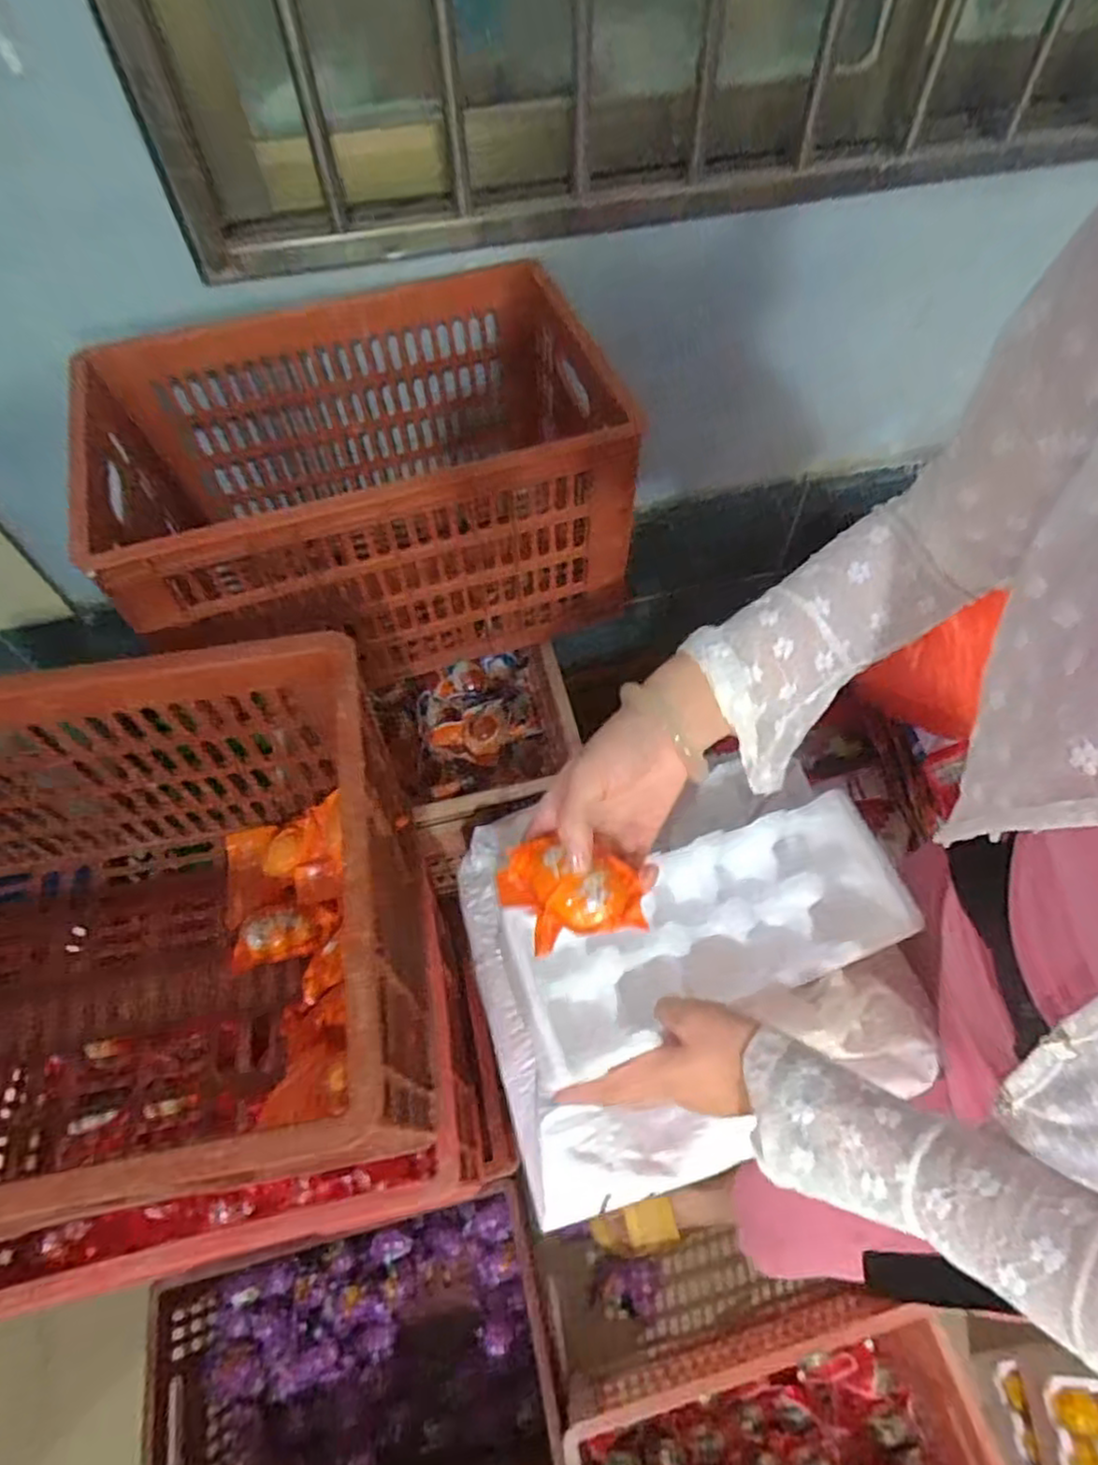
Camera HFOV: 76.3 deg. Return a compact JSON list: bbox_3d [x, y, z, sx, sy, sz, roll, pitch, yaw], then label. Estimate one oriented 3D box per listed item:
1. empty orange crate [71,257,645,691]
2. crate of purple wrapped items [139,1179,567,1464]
[{"bbox_3d":[-0.179,-0.246,0.730,0.460,0.245,0.312,-17,60,-9],"label":"empty orange crate"},{"bbox_3d":[-0.245,0.842,0.927,0.491,0.220,0.312,-12,59,-6],"label":"crate of purple wrapped items"}]

